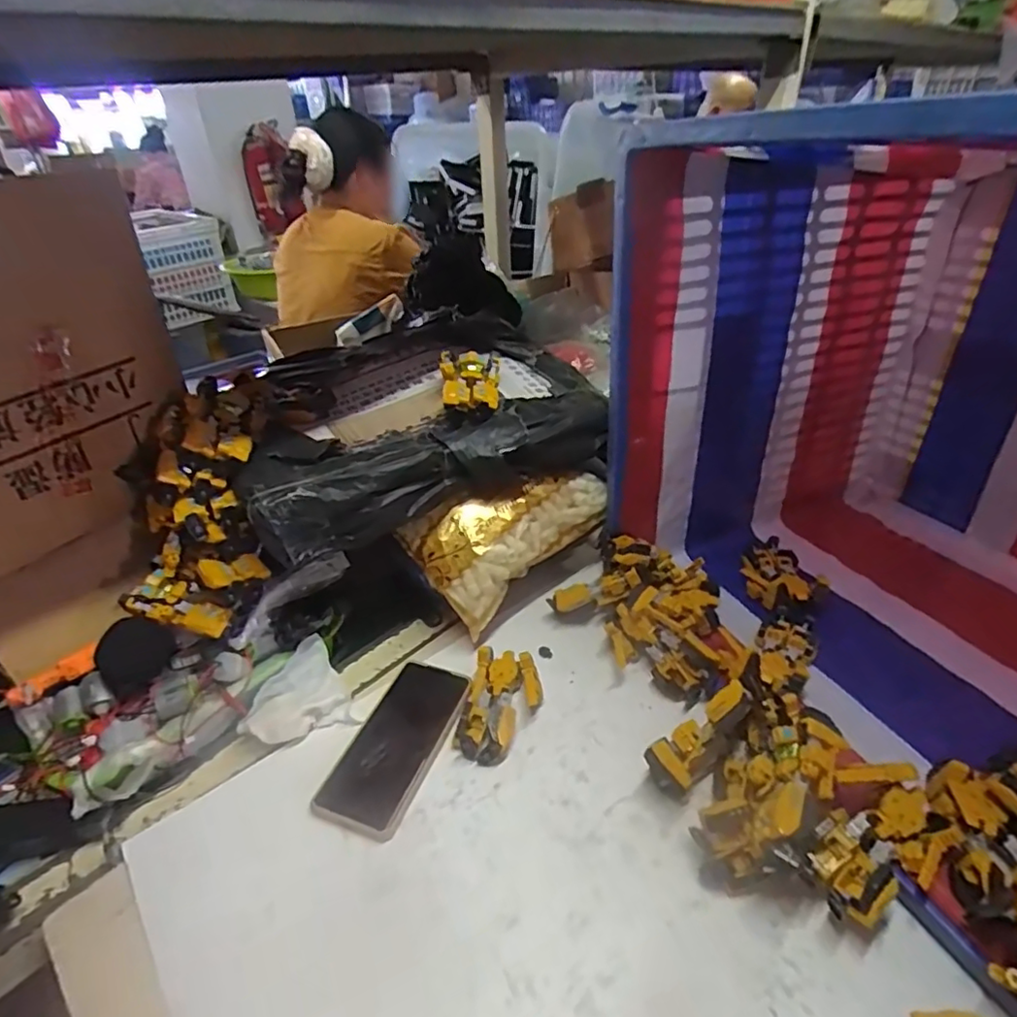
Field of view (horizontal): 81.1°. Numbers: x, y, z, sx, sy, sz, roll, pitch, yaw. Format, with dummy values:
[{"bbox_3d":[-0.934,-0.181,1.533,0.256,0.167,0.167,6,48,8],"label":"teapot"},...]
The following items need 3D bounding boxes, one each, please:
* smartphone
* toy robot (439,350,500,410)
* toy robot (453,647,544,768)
[{"bbox_3d":[-0.100,0.209,0.537,0.079,0.012,0.165,11,36,21],"label":"smartphone"},{"bbox_3d":[-0.039,-0.131,0.626,0.062,0.041,0.097,-5,34,-2],"label":"toy robot"},{"bbox_3d":[-0.008,0.183,0.557,0.067,0.038,0.109,5,34,14],"label":"toy robot"}]

